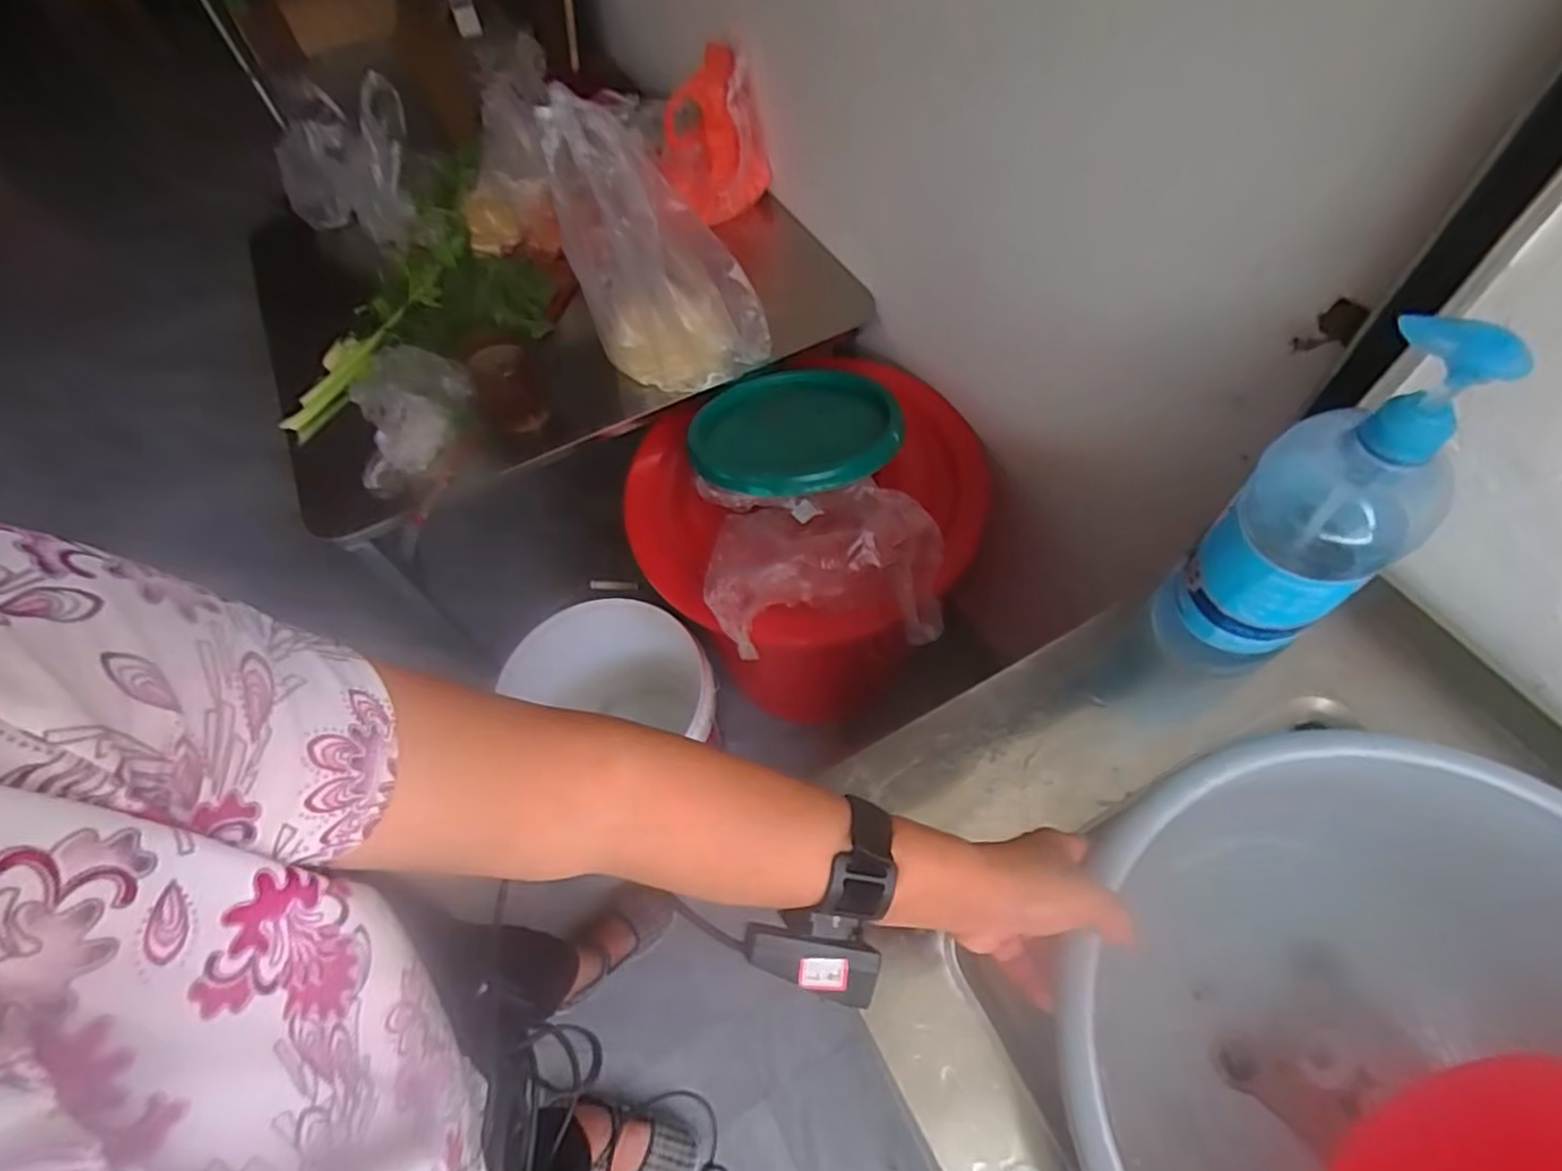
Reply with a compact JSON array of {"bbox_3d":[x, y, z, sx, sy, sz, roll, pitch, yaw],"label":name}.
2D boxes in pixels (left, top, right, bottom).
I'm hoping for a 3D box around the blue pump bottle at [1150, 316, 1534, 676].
[{"bbox_3d":[0.326,-0.035,0.437,0.083,0.268,0.104,-38,63,-20],"label":"blue pump bottle"}]

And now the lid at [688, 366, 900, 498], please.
[{"bbox_3d":[0.015,-0.223,0.964,0.286,0.045,0.287,-9,41,11],"label":"lid"}]

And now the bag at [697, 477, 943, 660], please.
[{"bbox_3d":[0.047,-0.039,0.860,0.279,0.106,0.206,-4,57,0],"label":"bag"}]

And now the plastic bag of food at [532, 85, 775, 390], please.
[{"bbox_3d":[-0.148,-0.408,0.911,0.238,0.382,0.106,-7,57,-2],"label":"plastic bag of food"}]

